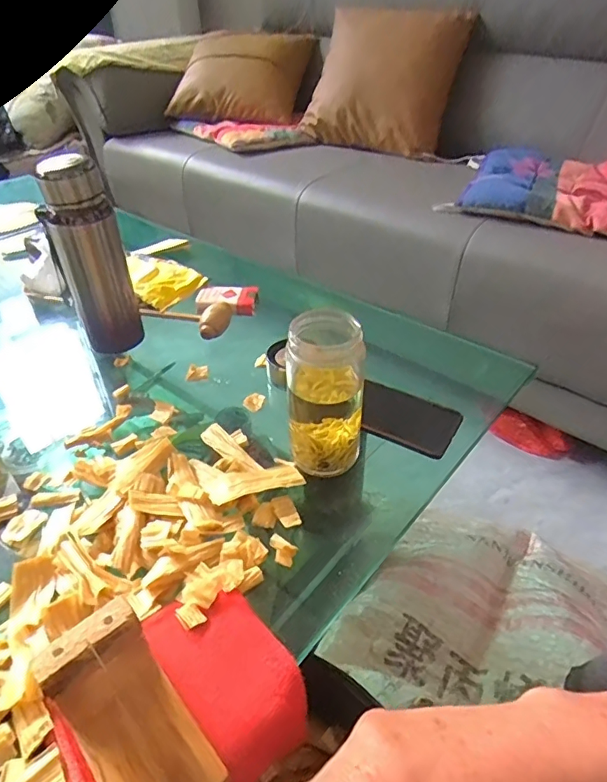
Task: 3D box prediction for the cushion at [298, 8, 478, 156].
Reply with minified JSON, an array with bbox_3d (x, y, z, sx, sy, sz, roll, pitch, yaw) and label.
[{"bbox_3d":[0.193,-0.760,1.231,0.359,0.325,0.128,19,16,25],"label":"cushion"}]

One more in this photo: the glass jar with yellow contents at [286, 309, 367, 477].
[{"bbox_3d":[0.022,0.001,0.475,0.064,0.148,0.077,3,40,4],"label":"glass jar with yellow contents"}]

